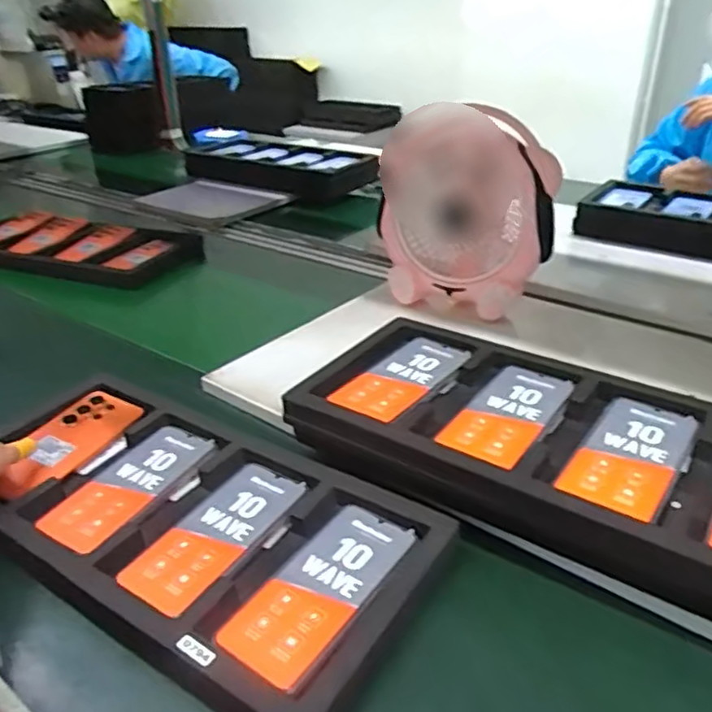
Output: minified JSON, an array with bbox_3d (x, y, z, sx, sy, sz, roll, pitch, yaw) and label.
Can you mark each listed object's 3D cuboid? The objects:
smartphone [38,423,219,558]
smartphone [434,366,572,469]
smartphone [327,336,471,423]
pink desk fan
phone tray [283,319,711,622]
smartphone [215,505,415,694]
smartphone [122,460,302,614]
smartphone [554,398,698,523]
[{"bbox_3d":[-0.220,0.123,0.618,0.074,0.013,0.165,15,33,27],"label":"smartphone"},{"bbox_3d":[0.147,0.054,0.610,0.077,0.008,0.157,19,35,33],"label":"smartphone"},{"bbox_3d":[0.051,0.022,0.674,0.071,0.011,0.163,22,37,35],"label":"smartphone"},{"bbox_3d":[0.155,-0.188,0.916,0.244,0.272,0.126,9,31,19],"label":"pink desk fan"},{"bbox_3d":[0.181,0.094,0.589,0.480,0.075,0.242,18,34,31],"label":"phone tray"},{"bbox_3d":[-0.028,0.179,0.503,0.074,0.007,0.169,17,34,30],"label":"smartphone"},{"bbox_3d":[-0.121,0.152,0.556,0.073,0.010,0.166,18,34,31],"label":"smartphone"},{"bbox_3d":[0.238,0.083,0.550,0.077,0.006,0.161,19,35,32],"label":"smartphone"}]

